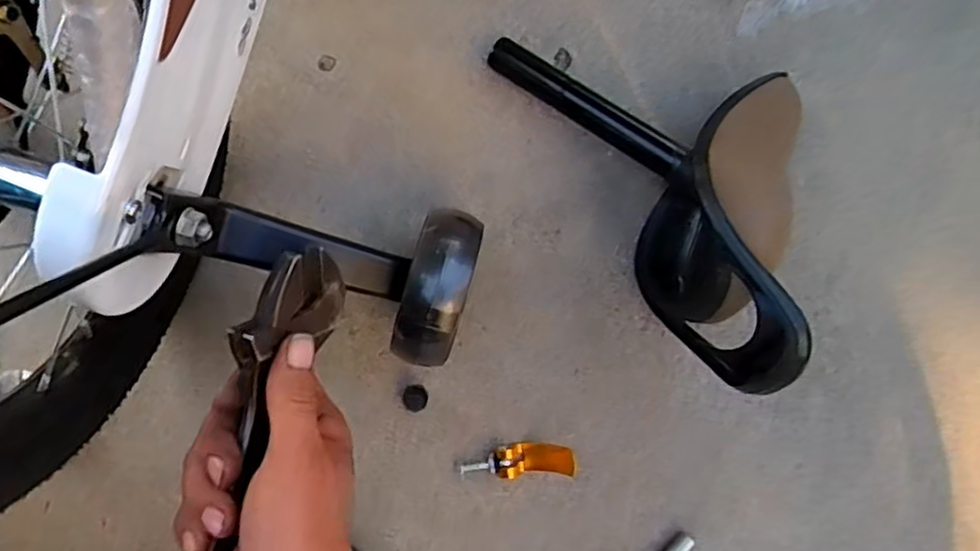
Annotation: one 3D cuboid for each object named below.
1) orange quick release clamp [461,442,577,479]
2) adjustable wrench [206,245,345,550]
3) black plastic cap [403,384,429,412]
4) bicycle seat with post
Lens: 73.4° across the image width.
[{"bbox_3d":[0.021,0.135,0.476,0.085,0.017,0.022,-11,89,22],"label":"orange quick release clamp"},{"bbox_3d":[-0.117,0.102,0.319,0.018,0.063,0.235,16,94,25],"label":"adjustable wrench"},{"bbox_3d":[-0.055,0.090,0.481,0.018,0.010,0.019,0,89,-2],"label":"black plastic cap"},{"bbox_3d":[0.093,-0.046,0.421,0.193,0.143,0.203,9,89,-2],"label":"bicycle seat with post"}]

